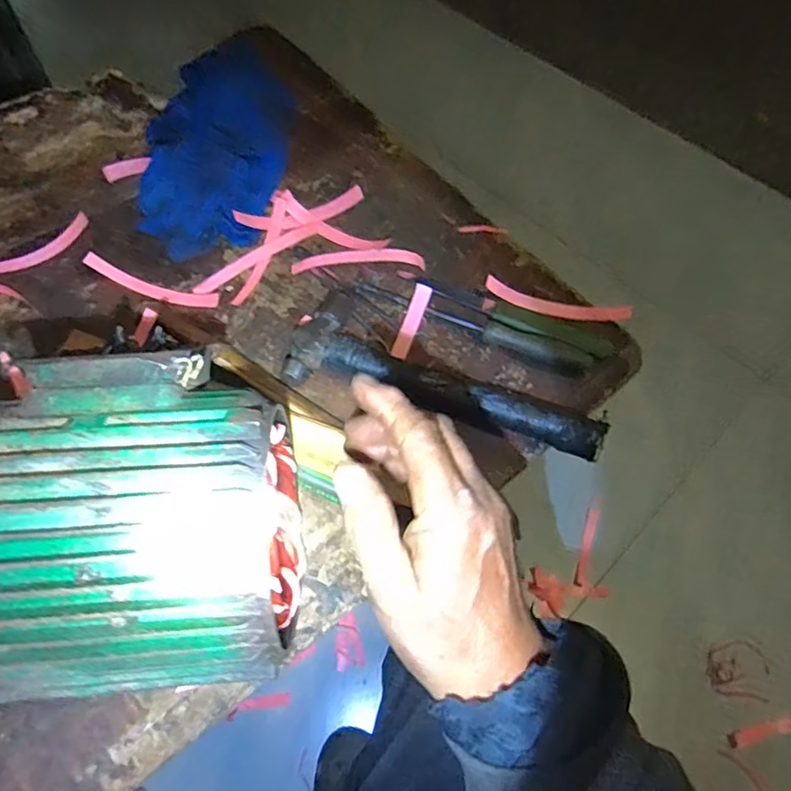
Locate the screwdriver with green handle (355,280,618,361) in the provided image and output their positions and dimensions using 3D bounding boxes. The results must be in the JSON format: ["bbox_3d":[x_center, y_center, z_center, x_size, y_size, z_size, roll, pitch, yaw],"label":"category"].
[{"bbox_3d":[0.123,-0.080,0.574,0.205,0.019,0.030,23,63,11],"label":"screwdriver with green handle"}]

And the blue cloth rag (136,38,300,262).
[{"bbox_3d":[-0.208,-0.292,0.661,0.168,0.050,0.305,3,61,0],"label":"blue cloth rag"}]

